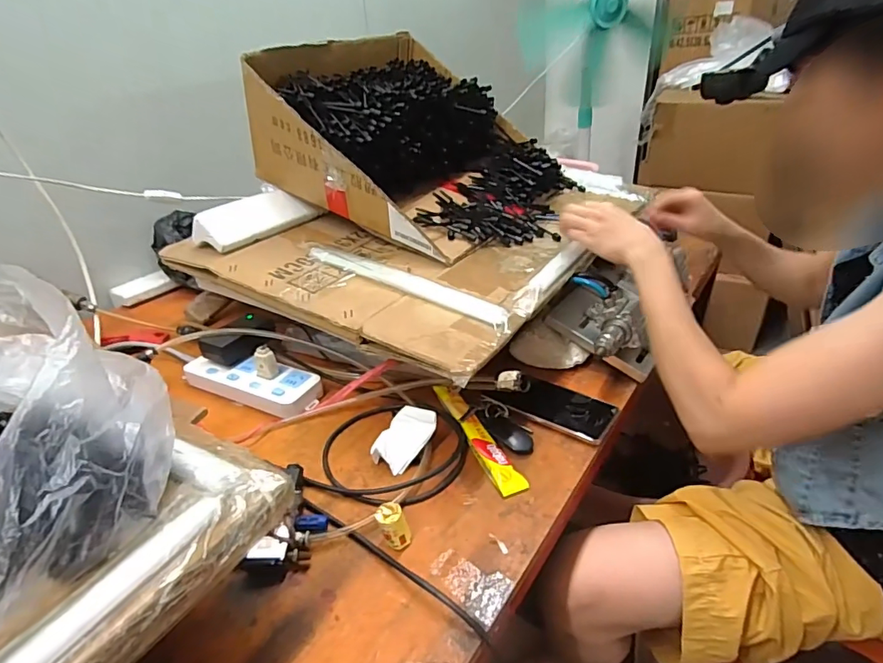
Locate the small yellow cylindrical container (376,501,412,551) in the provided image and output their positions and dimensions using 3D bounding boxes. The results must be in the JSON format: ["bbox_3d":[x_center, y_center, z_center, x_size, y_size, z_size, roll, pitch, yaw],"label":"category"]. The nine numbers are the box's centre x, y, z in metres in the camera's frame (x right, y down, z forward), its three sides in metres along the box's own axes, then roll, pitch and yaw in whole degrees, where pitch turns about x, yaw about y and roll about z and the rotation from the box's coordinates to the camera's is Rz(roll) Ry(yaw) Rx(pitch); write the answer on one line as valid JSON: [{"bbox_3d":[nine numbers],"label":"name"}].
[{"bbox_3d":[-0.045,0.185,0.474,0.027,0.035,0.029,-3,31,2],"label":"small yellow cylindrical container"}]

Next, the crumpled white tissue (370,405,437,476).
[{"bbox_3d":[-0.045,0.122,0.578,0.048,0.037,0.075,23,40,38],"label":"crumpled white tissue"}]

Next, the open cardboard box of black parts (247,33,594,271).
[{"bbox_3d":[-0.014,-0.334,0.848,0.434,0.265,0.445,20,38,35],"label":"open cardboard box of black parts"}]

